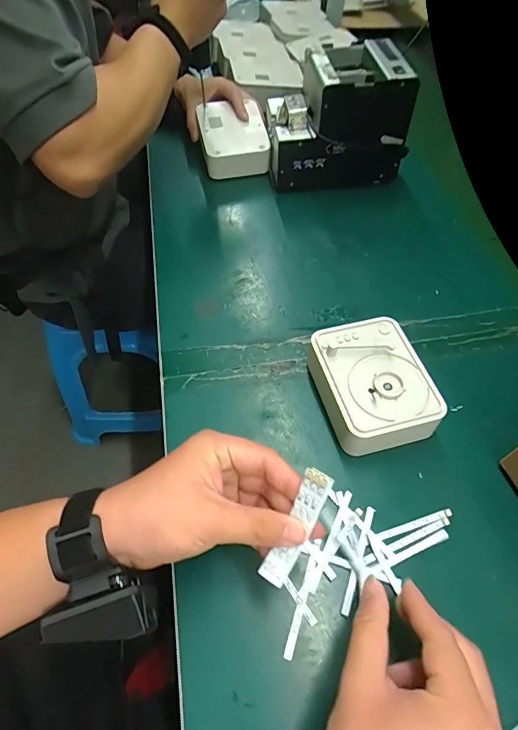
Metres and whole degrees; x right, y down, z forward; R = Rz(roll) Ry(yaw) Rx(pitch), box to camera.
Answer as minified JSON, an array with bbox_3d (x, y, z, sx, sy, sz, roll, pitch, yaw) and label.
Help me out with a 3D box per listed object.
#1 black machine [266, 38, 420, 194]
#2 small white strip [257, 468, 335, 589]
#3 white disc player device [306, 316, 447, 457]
[{"bbox_3d":[0.106,-0.354,0.633,0.181,0.150,0.129,-7,56,-5],"label":"black machine"},{"bbox_3d":[0.026,0.112,0.303,0.019,0.011,0.088,28,101,18],"label":"small white strip"},{"bbox_3d":[0.108,0.019,0.439,0.104,0.045,0.127,-14,57,-9],"label":"white disc player device"}]

